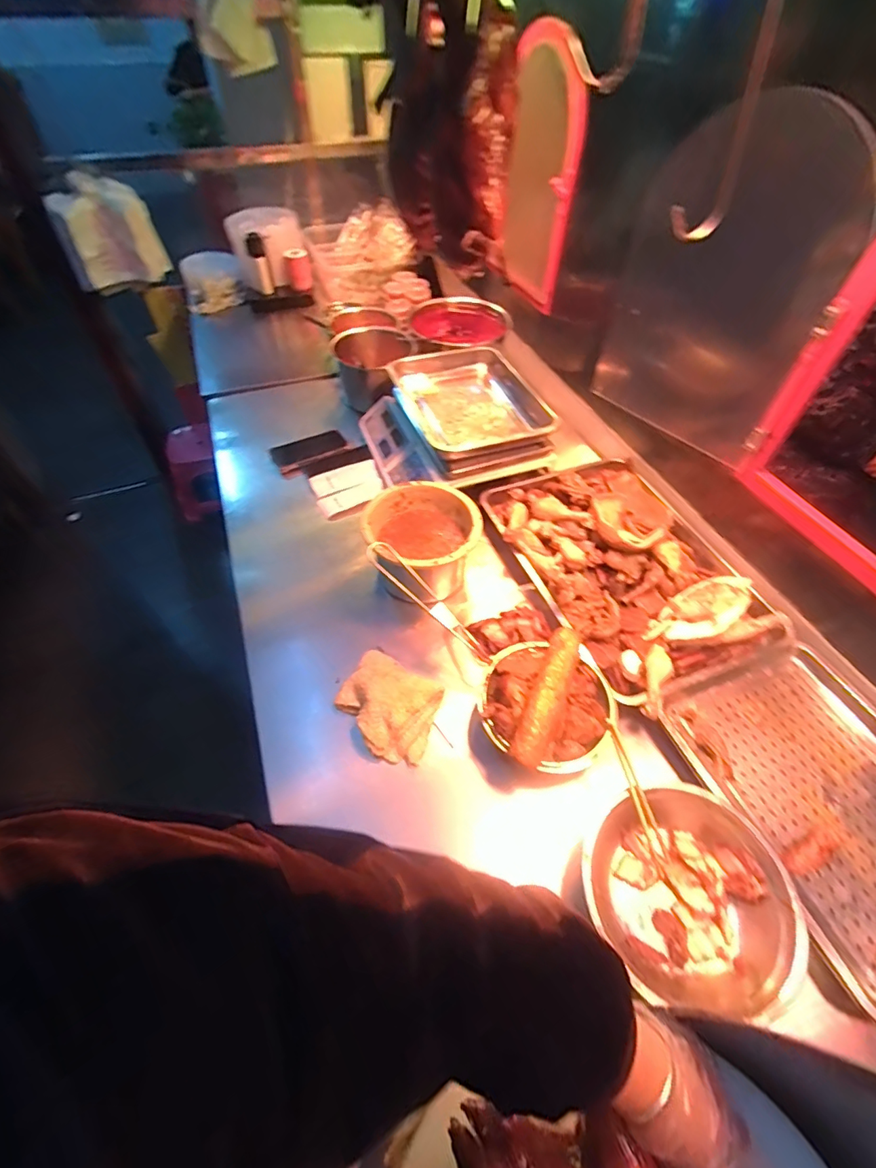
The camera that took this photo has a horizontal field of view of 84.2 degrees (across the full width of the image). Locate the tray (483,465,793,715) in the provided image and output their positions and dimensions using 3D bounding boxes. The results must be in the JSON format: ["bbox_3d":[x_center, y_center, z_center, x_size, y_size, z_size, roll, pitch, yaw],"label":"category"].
[{"bbox_3d":[0.329,-0.056,0.848,0.355,0.080,0.499,-16,53,-13],"label":"tray"}]

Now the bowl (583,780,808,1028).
[{"bbox_3d":[0.280,0.348,0.553,0.211,0.065,0.207,0,51,0],"label":"bowl"}]

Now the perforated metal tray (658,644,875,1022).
[{"bbox_3d":[0.517,0.268,0.619,0.302,0.034,0.372,-18,54,-14],"label":"perforated metal tray"}]

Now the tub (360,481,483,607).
[{"bbox_3d":[-0.025,-0.072,0.839,0.184,0.125,0.187,0,51,0],"label":"tub"}]

